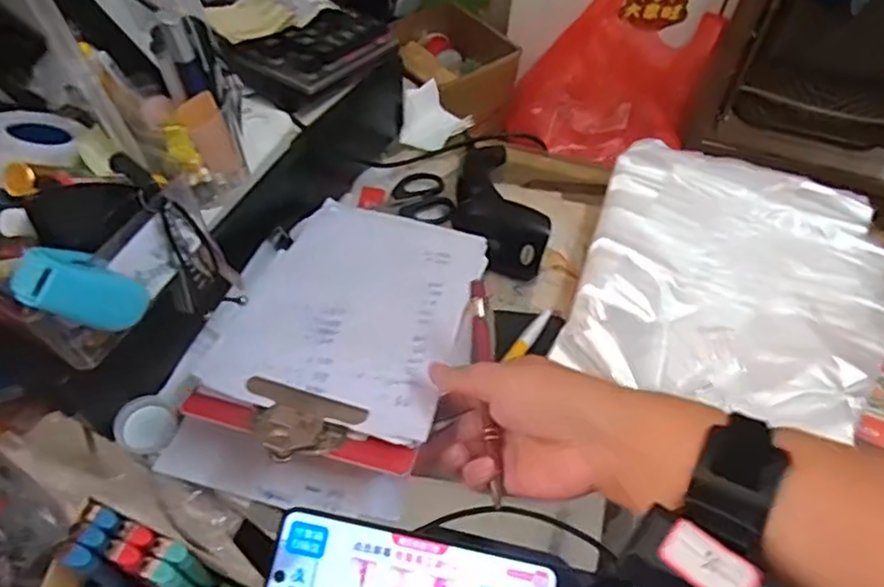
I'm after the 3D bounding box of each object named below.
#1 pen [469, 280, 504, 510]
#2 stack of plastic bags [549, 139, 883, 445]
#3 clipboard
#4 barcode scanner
[{"bbox_3d":[0.028,0.061,0.406,0.011,0.013,0.139,-3,78,-6],"label":"pen"},{"bbox_3d":[0.260,0.006,0.561,0.269,0.065,0.273,19,54,10],"label":"stack of plastic bags"},{"bbox_3d":[-0.063,0.015,0.485,0.167,0.026,0.250,11,41,4],"label":"clipboard"},{"bbox_3d":[0.044,-0.093,0.622,0.077,0.056,0.177,-7,54,-9],"label":"barcode scanner"}]

